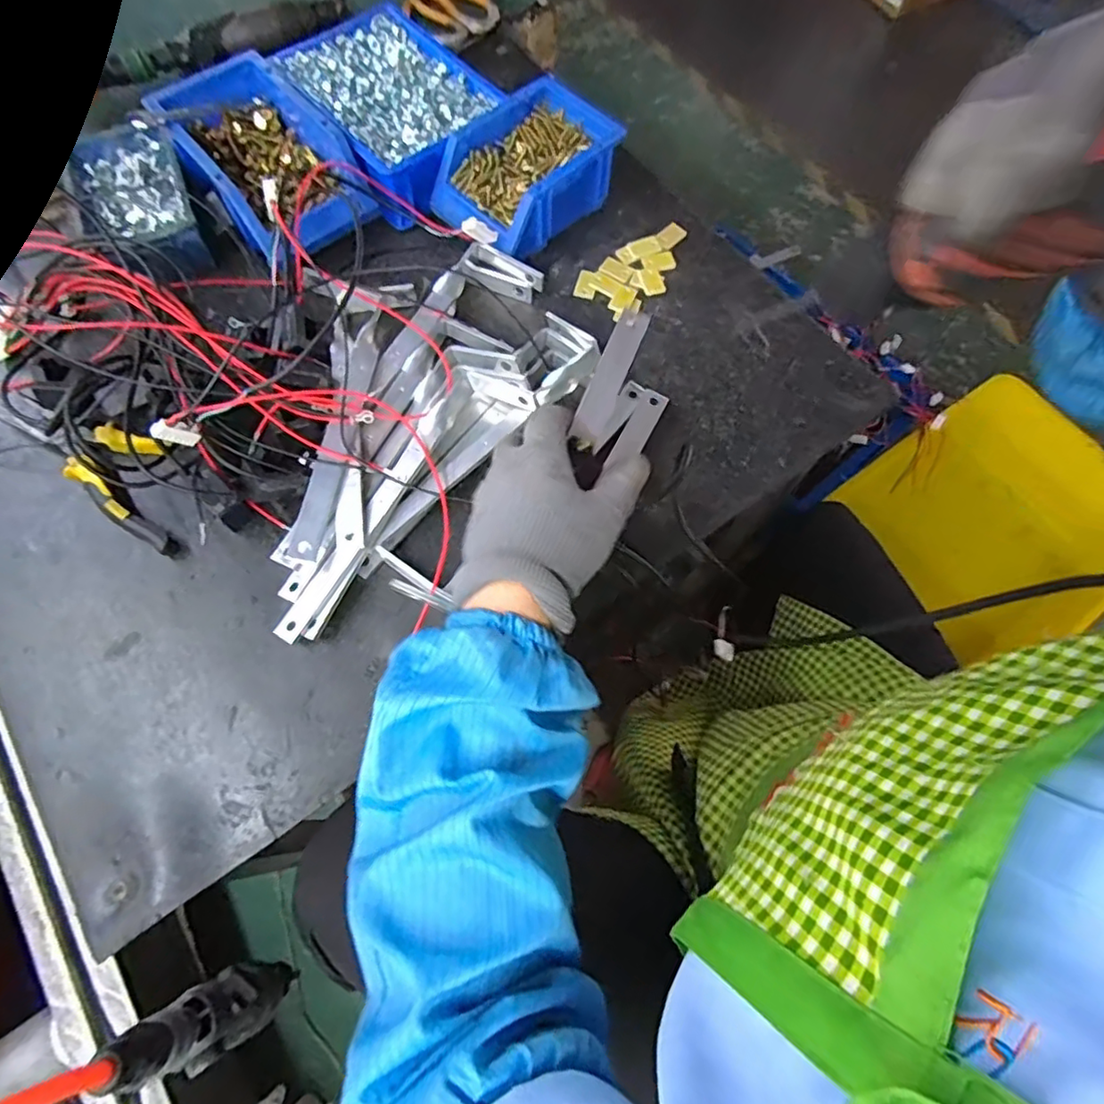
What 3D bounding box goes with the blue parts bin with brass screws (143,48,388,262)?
[{"bbox_3d":[-0.253,-0.347,0.546,0.118,0.074,0.189,-37,74,-14],"label":"blue parts bin with brass screws"}]

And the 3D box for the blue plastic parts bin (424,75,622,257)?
[{"bbox_3d":[-0.023,-0.341,0.550,0.118,0.069,0.152,42,73,14],"label":"blue plastic parts bin"}]

